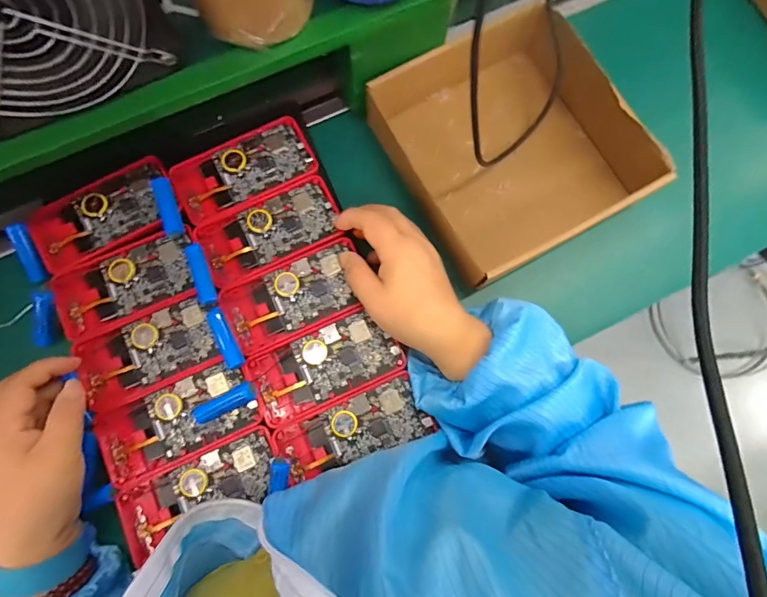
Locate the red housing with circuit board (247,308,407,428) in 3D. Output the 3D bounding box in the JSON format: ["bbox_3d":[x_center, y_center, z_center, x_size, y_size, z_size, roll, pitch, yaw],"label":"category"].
[{"bbox_3d":[-0.048,0.054,0.335,0.119,0.009,0.059,-23,80,-5],"label":"red housing with circuit board"}]

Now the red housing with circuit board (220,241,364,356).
[{"bbox_3d":[-0.075,-0.001,0.345,0.115,0.010,0.062,-24,80,-6],"label":"red housing with circuit board"}]

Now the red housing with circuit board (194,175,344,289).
[{"bbox_3d":[-0.098,-0.060,0.355,0.119,0.009,0.063,-26,81,-6],"label":"red housing with circuit board"}]

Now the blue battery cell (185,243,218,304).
[{"bbox_3d":[-0.152,-0.020,0.339,0.015,0.013,0.052,-21,80,-5],"label":"blue battery cell"}]

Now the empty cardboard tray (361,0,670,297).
[{"bbox_3d":[0.128,-0.148,0.372,0.219,0.055,0.197,-30,81,-6],"label":"empty cardboard tray"}]

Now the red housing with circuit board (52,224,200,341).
[{"bbox_3d":[-0.215,-0.015,0.342,0.116,0.010,0.059,-22,80,-5],"label":"red housing with circuit board"}]

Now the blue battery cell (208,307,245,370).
[{"bbox_3d":[-0.130,0.033,0.331,0.015,0.014,0.051,-30,81,-6],"label":"blue battery cell"}]

